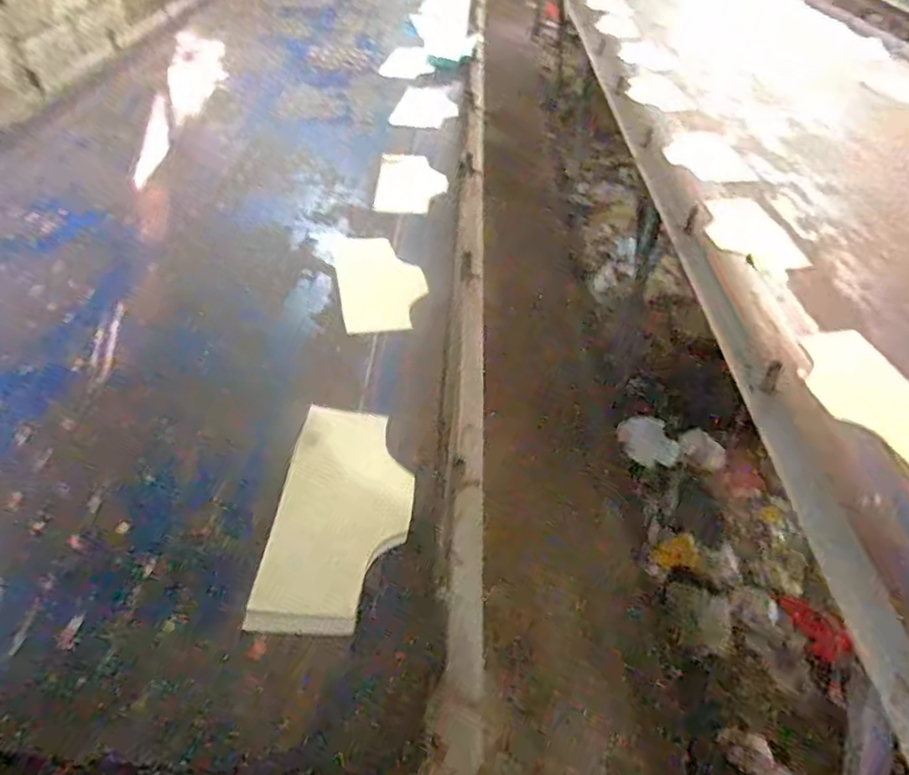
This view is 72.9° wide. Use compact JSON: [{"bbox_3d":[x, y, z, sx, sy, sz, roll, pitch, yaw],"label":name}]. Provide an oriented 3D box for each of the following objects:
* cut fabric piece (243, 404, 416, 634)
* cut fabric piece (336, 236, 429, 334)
[{"bbox_3d":[-0.141,0.149,0.793,0.164,0.030,0.331,3,41,0],"label":"cut fabric piece"},{"bbox_3d":[-0.147,-0.219,1.227,0.167,0.006,0.327,-6,42,-10],"label":"cut fabric piece"}]

